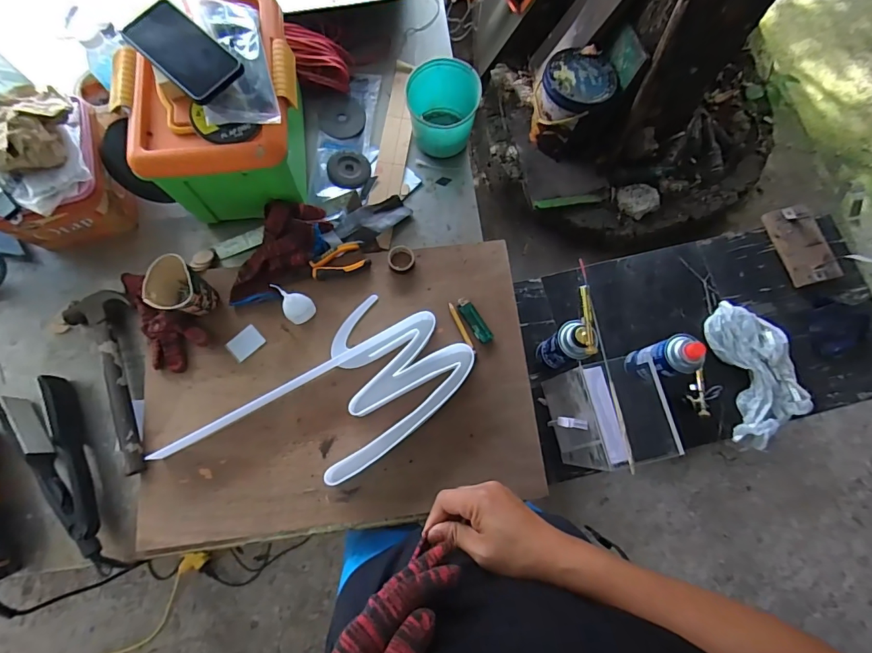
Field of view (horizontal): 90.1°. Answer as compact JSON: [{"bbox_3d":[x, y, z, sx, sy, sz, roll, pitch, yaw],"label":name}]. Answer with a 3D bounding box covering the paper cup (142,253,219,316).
[{"bbox_3d":[-0.382,-0.051,0.665,0.070,0.097,0.074,0,77,-1],"label":"paper cup"}]

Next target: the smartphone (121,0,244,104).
[{"bbox_3d":[-0.337,-0.368,0.577,0.166,0.014,0.080,40,79,8],"label":"smartphone"}]

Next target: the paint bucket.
[{"bbox_3d":[0.427,-0.728,1.410,0.206,0.218,0.222,0,77,-1],"label":"paint bucket"}]

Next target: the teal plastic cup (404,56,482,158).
[{"bbox_3d":[0.009,-0.382,0.763,0.110,0.091,0.138,3,77,-1],"label":"teal plastic cup"}]

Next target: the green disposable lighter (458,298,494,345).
[{"bbox_3d":[0.063,-0.010,0.706,0.026,0.013,0.082,-32,80,-8],"label":"green disposable lighter"}]

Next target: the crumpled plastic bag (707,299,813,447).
[{"bbox_3d":[0.639,0.090,0.867,0.122,0.053,0.278,-6,77,-3],"label":"crumpled plastic bag"}]

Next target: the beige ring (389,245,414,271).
[{"bbox_3d":[-0.057,-0.112,0.720,0.043,0.017,0.041,0,77,-1],"label":"beige ring"}]

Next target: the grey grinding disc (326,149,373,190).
[{"bbox_3d":[-0.157,-0.284,0.785,0.074,0.007,0.078,0,77,-1],"label":"grey grinding disc"}]

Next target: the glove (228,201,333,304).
[{"bbox_3d":[-0.251,-0.118,0.707,0.109,0.051,0.199,21,77,3],"label":"glove"}]

